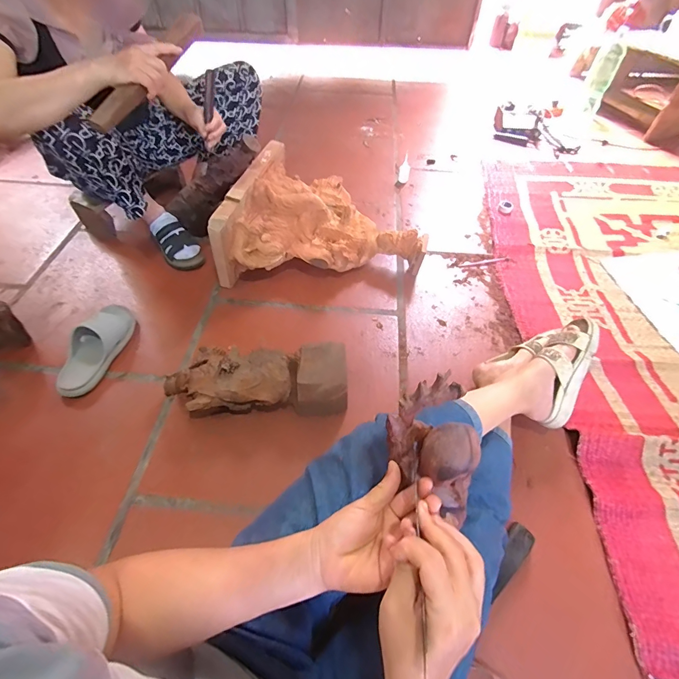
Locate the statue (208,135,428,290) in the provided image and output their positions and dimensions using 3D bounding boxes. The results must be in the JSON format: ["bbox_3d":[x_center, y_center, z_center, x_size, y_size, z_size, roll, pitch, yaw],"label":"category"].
[{"bbox_3d":[-0.038,-0.343,1.036,0.545,0.216,0.364,3,53,0],"label":"statue"}]

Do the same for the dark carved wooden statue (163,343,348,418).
[{"bbox_3d":[-0.173,0.097,0.776,0.374,0.090,0.145,-1,53,-3],"label":"dark carved wooden statue"}]

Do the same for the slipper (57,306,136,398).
[{"bbox_3d":[-0.566,0.017,0.849,0.101,0.056,0.247,11,54,8],"label":"slipper"}]

